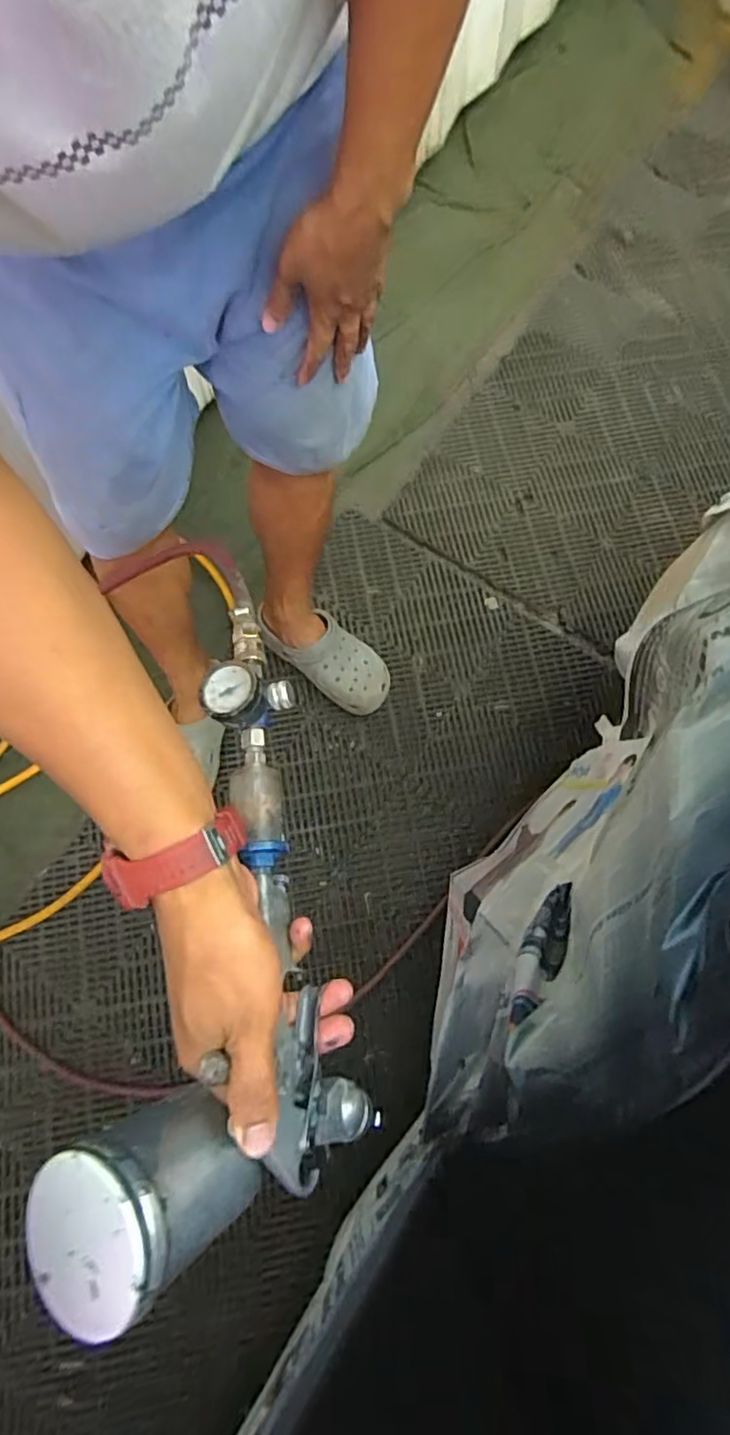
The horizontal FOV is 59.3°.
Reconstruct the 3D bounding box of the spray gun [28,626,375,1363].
[{"bbox_3d":[-0.076,0.114,0.390,0.157,0.105,0.378,3,69,1],"label":"spray gun"}]

